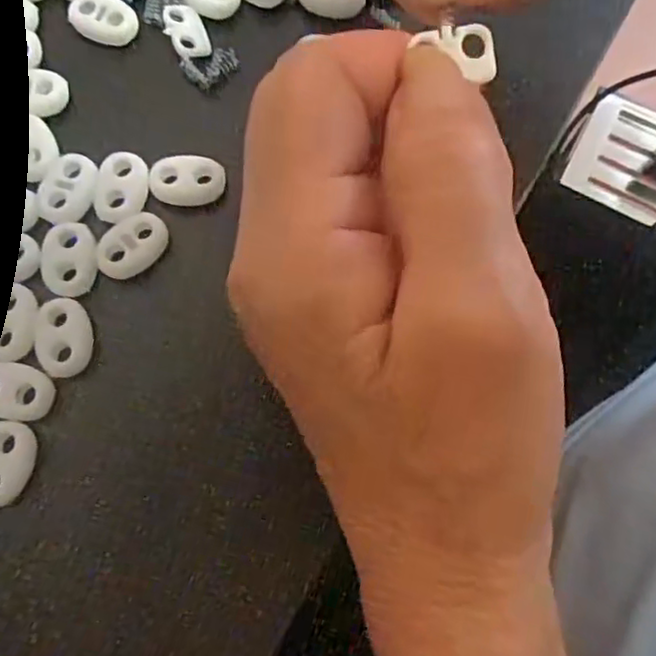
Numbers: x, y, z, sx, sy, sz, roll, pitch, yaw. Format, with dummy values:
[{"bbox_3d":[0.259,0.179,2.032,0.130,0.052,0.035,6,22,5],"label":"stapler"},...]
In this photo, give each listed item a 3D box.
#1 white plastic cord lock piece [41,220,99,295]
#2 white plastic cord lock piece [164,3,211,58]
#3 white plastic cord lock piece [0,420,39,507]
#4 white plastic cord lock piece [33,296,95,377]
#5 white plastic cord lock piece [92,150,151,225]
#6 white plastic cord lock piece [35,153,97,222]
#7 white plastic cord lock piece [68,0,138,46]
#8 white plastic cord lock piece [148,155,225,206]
[{"bbox_3d":[-0.075,-0.020,0.189,0.015,0.004,0.022,-10,76,-4],"label":"white plastic cord lock piece"},{"bbox_3d":[-0.046,-0.097,0.212,0.013,0.004,0.019,-20,77,-7],"label":"white plastic cord lock piece"},{"bbox_3d":[-0.086,0.035,0.170,0.015,0.004,0.022,11,74,2],"label":"white plastic cord lock piece"},{"bbox_3d":[-0.074,0.002,0.181,0.015,0.004,0.022,-2,75,-2],"label":"white plastic cord lock piece"},{"bbox_3d":[-0.062,-0.043,0.195,0.015,0.004,0.022,-1,75,-2],"label":"white plastic cord lock piece"},{"bbox_3d":[-0.078,-0.042,0.193,0.016,0.004,0.022,10,75,1],"label":"white plastic cord lock piece"},{"bbox_3d":[-0.074,-0.101,0.211,0.022,0.004,0.014,16,75,3],"label":"white plastic cord lock piece"},{"bbox_3d":[-0.043,-0.045,0.197,0.022,0.004,0.014,4,75,-1],"label":"white plastic cord lock piece"}]

